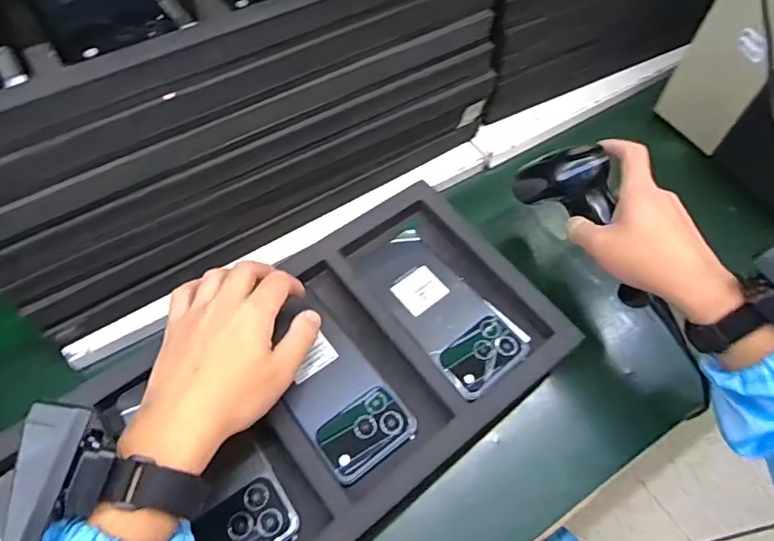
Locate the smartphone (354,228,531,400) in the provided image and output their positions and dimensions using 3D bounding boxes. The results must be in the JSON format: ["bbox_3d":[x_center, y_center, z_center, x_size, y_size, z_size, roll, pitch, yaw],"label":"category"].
[{"bbox_3d":[0.049,0.031,0.471,0.077,0.009,0.165,-33,65,-20],"label":"smartphone"}]

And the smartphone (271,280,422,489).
[{"bbox_3d":[-0.049,0.091,0.433,0.075,0.014,0.155,-33,65,-20],"label":"smartphone"}]

